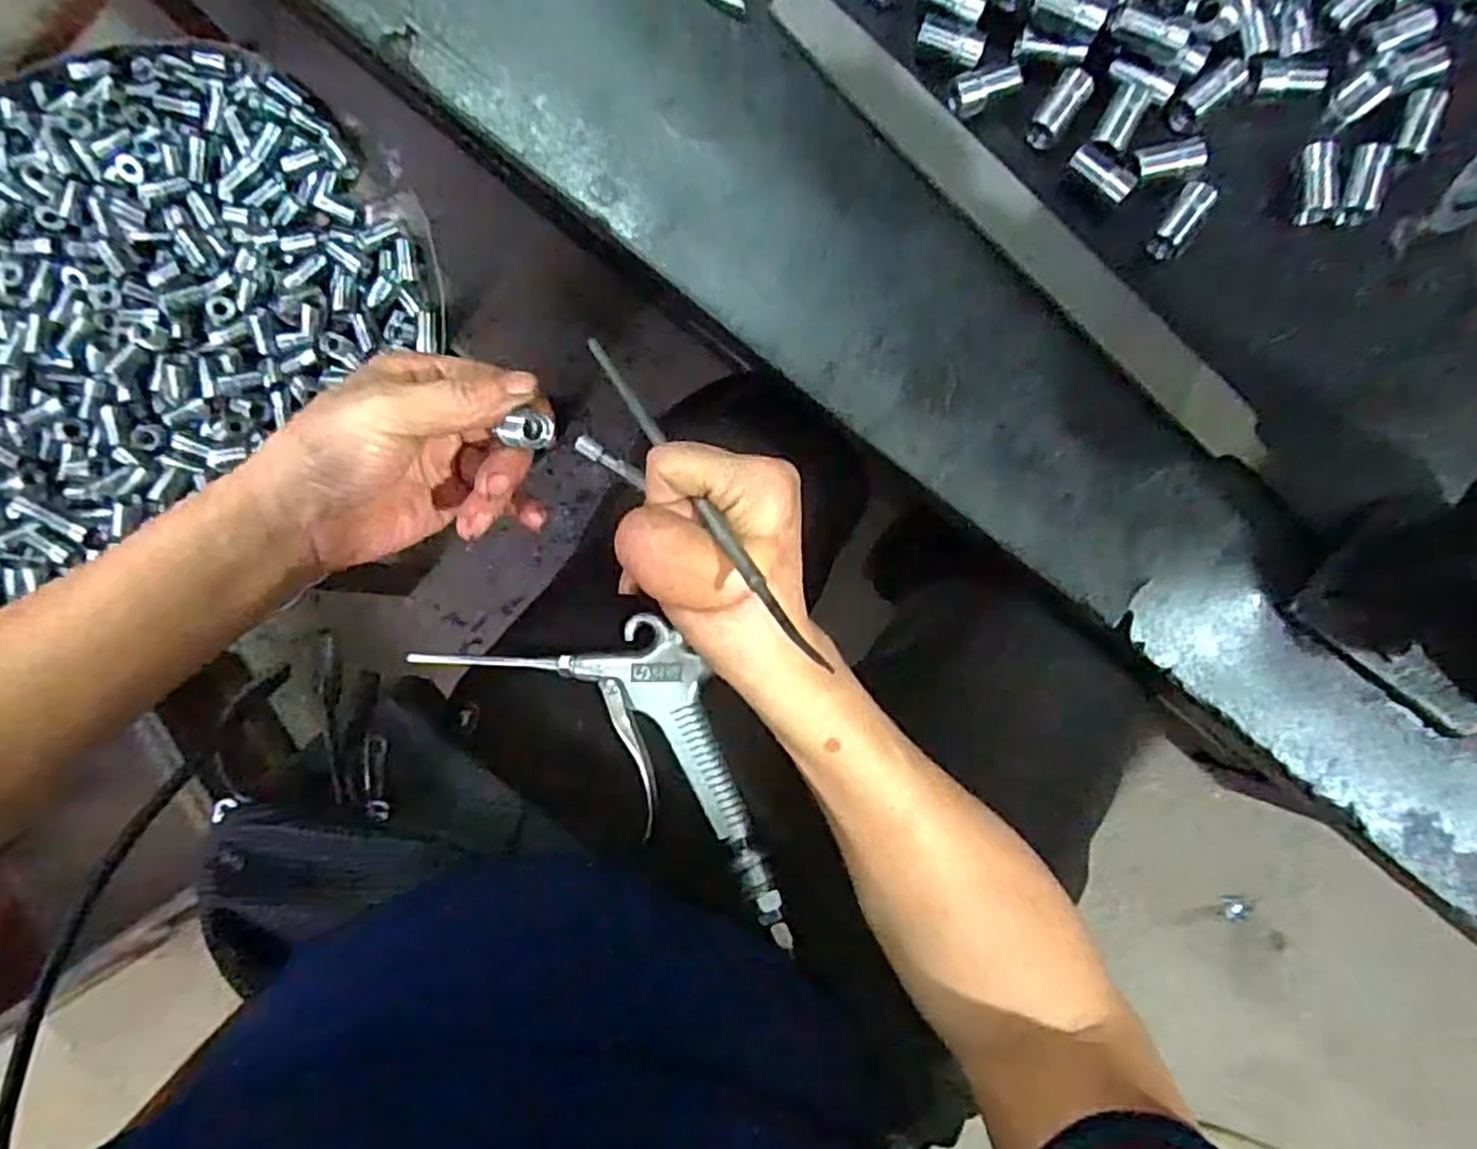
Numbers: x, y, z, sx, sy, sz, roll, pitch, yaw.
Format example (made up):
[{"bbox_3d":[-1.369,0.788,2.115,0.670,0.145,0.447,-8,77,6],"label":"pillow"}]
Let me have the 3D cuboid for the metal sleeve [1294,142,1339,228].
[{"bbox_3d":[0.221,-0.149,0.297,0.010,0.010,0.029,3,88,0],"label":"metal sleeve"}]

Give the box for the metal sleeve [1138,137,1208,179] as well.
[{"bbox_3d":[0.164,-0.158,0.297,0.024,0.010,0.012,-8,88,0],"label":"metal sleeve"}]

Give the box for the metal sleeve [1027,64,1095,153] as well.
[{"bbox_3d":[0.125,-0.181,0.302,0.013,0.009,0.030,34,101,1],"label":"metal sleeve"}]

